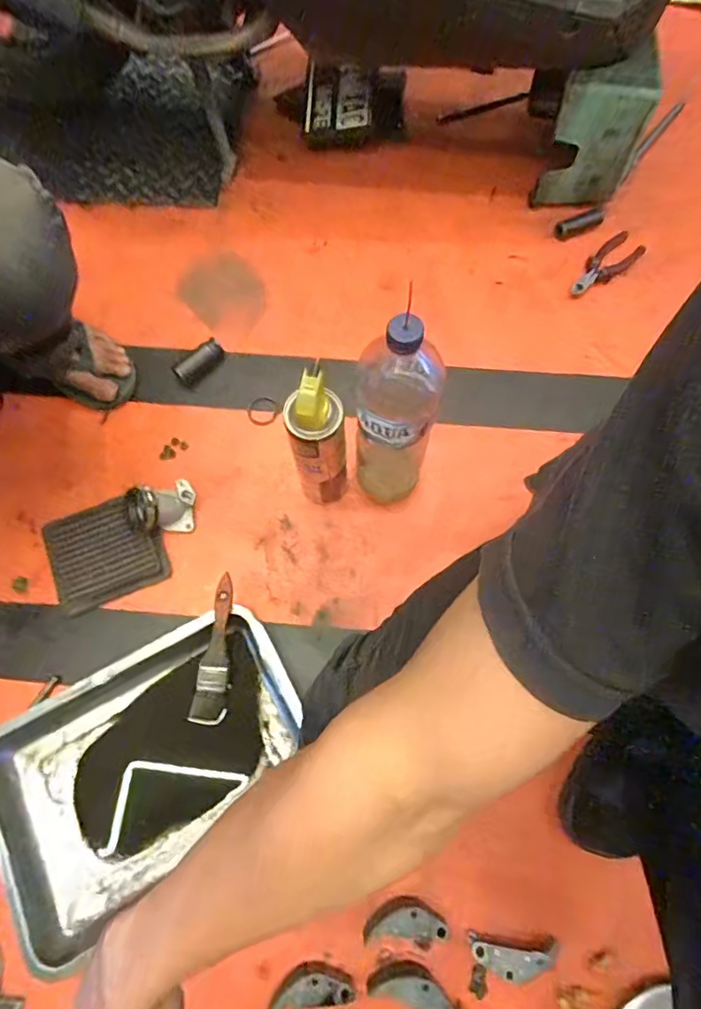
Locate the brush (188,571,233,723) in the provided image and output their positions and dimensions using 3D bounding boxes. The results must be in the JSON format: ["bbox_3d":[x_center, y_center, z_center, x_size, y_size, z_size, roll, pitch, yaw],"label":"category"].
[{"bbox_3d":[-0.157,0.169,0.615,0.039,0.021,0.166,7,83,4],"label":"brush"}]

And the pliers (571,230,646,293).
[{"bbox_3d":[0.415,-0.388,0.838,0.056,0.022,0.161,41,76,14],"label":"pliers"}]

